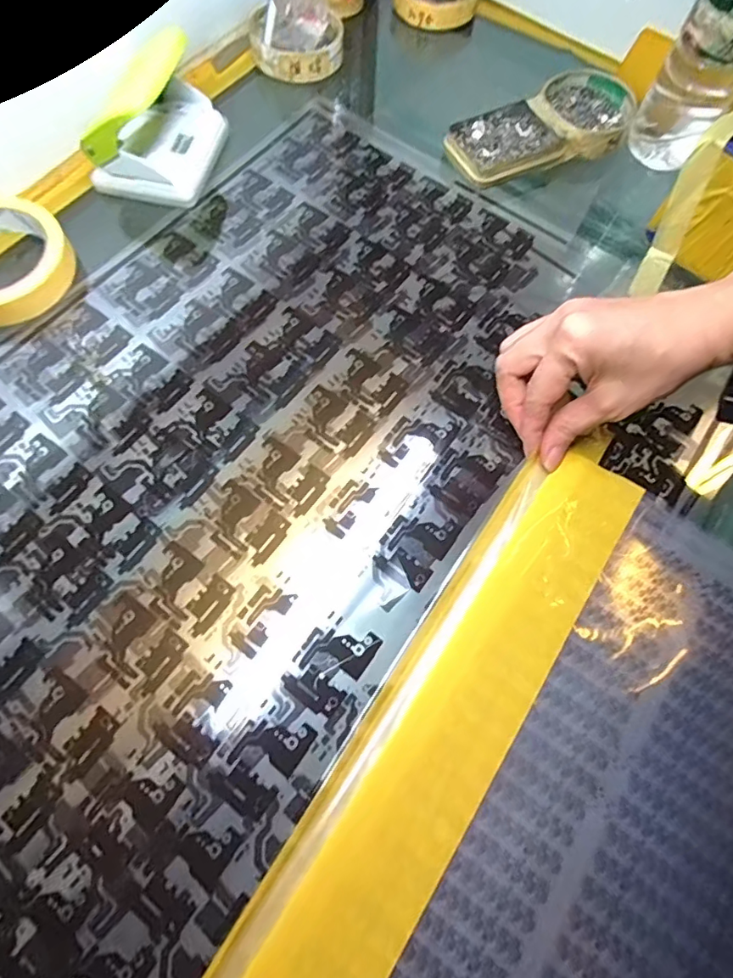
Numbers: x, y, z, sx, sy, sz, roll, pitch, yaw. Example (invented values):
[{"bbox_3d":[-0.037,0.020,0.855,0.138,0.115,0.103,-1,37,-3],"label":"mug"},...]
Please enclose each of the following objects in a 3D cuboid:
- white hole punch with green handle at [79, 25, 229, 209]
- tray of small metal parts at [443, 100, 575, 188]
[{"bbox_3d":[-0.160,-0.279,0.377,0.080,0.062,0.109,10,69,1],"label":"white hole punch with green handle"},{"bbox_3d":[0.114,-0.287,0.422,0.090,0.014,0.068,-24,72,-11],"label":"tray of small metal parts"}]

